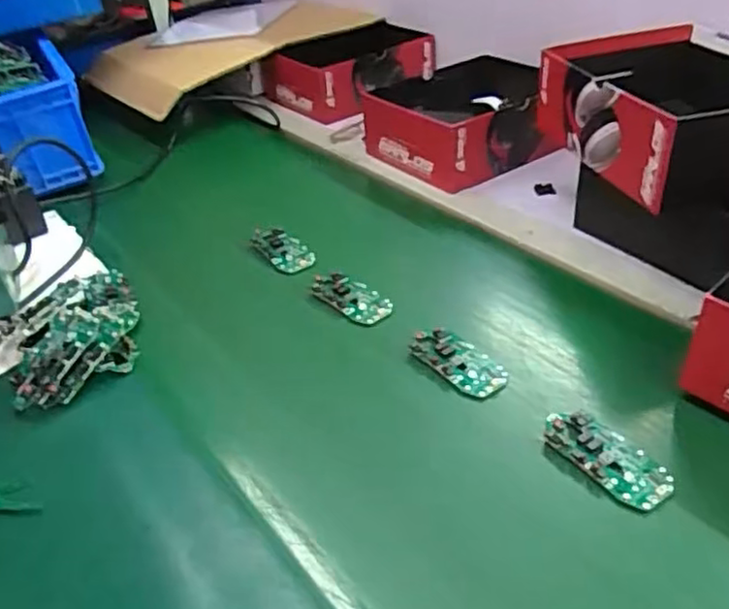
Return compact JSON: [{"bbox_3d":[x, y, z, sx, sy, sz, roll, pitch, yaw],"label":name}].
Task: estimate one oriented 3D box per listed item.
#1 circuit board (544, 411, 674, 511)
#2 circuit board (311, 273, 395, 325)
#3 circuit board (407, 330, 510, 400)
[{"bbox_3d":[0.177,0.113,0.488,0.040,0.014,0.096,-27,41,-26],"label":"circuit board"},{"bbox_3d":[-0.013,-0.007,0.677,0.043,0.009,0.098,-32,43,-31],"label":"circuit board"},{"bbox_3d":[0.084,0.050,0.584,0.043,0.014,0.088,-29,42,-28],"label":"circuit board"}]

